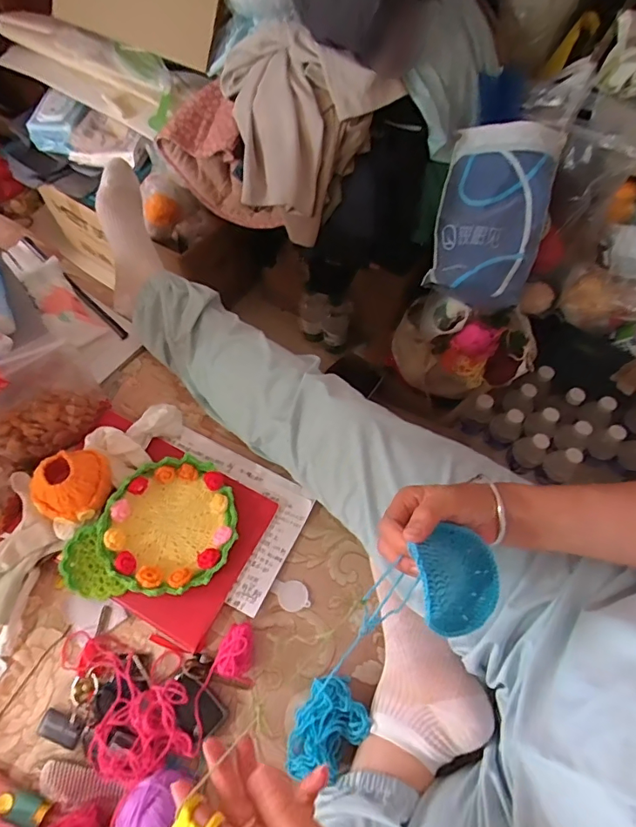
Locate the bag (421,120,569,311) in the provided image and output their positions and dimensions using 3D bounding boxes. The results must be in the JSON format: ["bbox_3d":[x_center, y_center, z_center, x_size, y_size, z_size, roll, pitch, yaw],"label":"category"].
[{"bbox_3d":[0.275,-0.322,0.782,0.167,0.058,0.286,15,93,22],"label":"bag"}]

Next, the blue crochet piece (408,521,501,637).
[{"bbox_3d":[0.107,0.129,0.382,0.082,0.032,0.077,12,53,-42],"label":"blue crochet piece"}]

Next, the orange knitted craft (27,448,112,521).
[{"bbox_3d":[-0.261,0.077,0.511,0.073,0.050,0.067,1,70,-1],"label":"orange knitted craft"}]

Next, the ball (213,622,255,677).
[{"bbox_3d":[-0.081,0.239,0.492,0.035,0.026,0.048,14,64,7],"label":"ball"}]

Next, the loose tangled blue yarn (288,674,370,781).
[{"bbox_3d":[0.009,0.306,0.471,0.062,0.032,0.090,31,67,15],"label":"loose tangled blue yarn"}]

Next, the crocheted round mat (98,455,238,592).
[{"bbox_3d":[-0.156,0.120,0.531,0.130,0.042,0.144,23,71,7],"label":"crocheted round mat"}]

